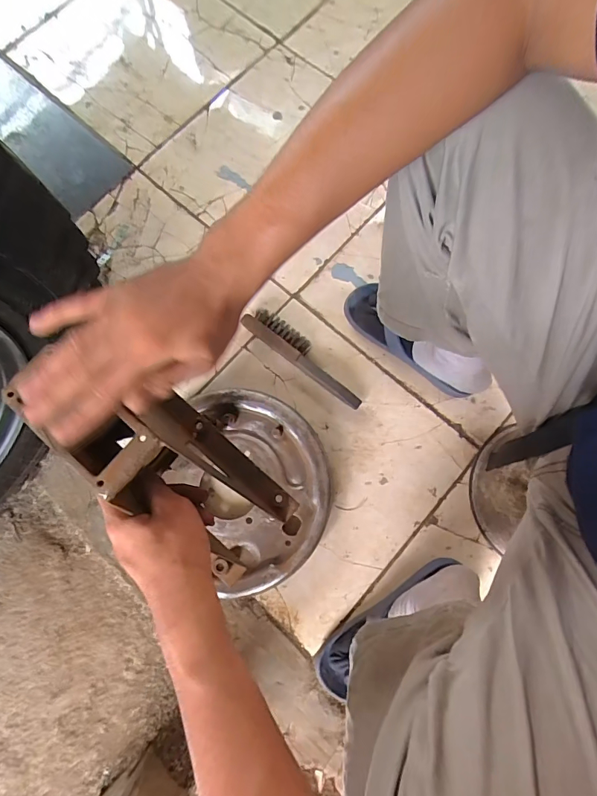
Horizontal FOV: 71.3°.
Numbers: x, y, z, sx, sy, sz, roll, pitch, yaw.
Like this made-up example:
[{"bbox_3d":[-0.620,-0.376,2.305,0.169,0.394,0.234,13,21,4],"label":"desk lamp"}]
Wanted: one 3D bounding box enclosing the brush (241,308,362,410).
[{"bbox_3d":[0.012,-0.071,0.680,0.230,0.033,0.049,36,81,7],"label":"brush"}]

